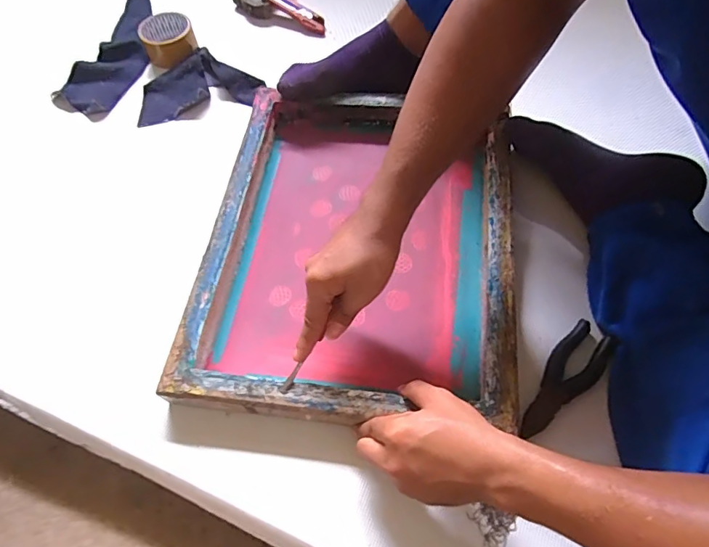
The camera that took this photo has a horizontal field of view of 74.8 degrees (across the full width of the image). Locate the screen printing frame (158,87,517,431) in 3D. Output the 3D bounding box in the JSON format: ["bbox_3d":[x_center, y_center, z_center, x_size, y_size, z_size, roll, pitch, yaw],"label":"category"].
[{"bbox_3d":[0.001,-0.039,0.562,0.353,0.064,0.424,5,61,6],"label":"screen printing frame"}]

